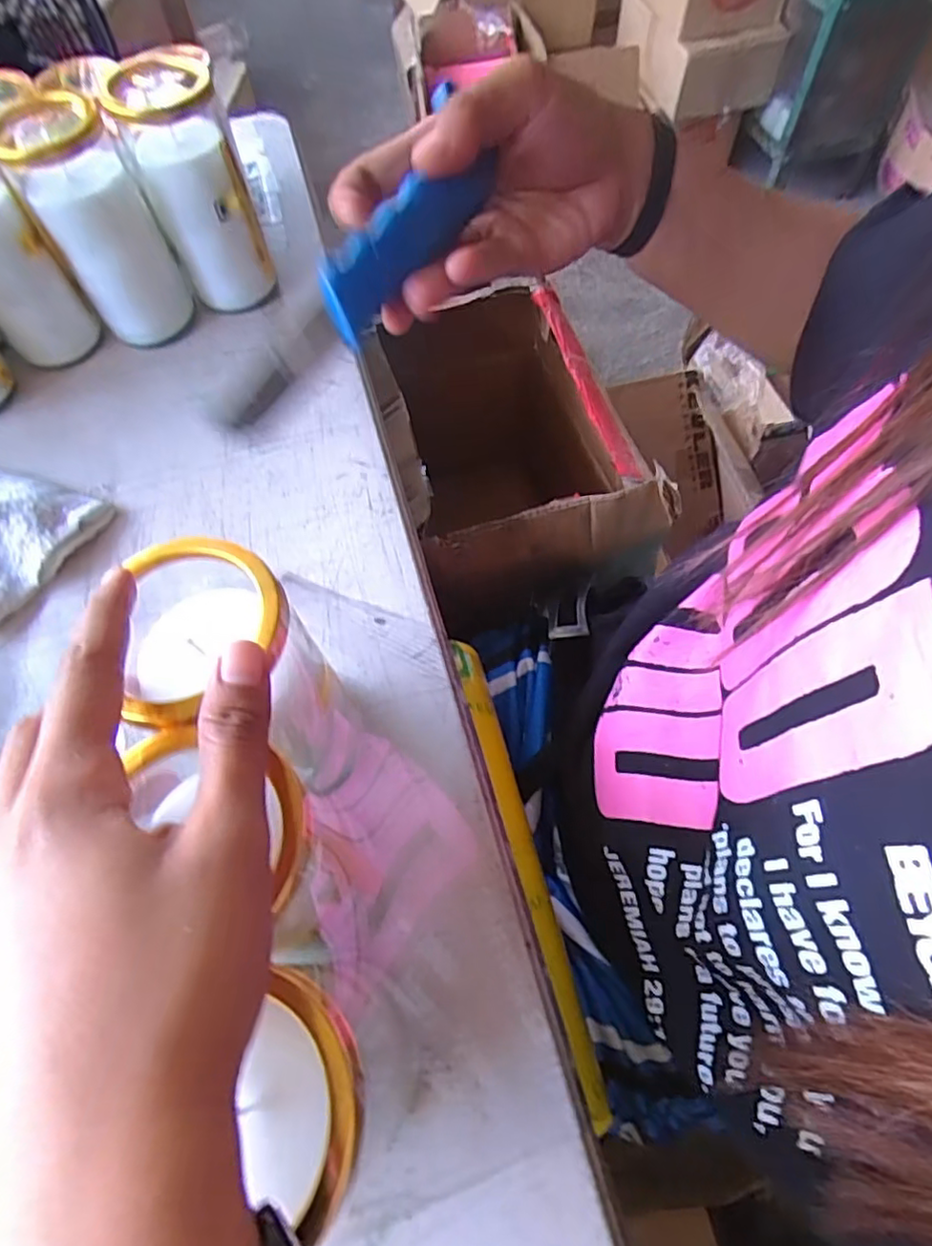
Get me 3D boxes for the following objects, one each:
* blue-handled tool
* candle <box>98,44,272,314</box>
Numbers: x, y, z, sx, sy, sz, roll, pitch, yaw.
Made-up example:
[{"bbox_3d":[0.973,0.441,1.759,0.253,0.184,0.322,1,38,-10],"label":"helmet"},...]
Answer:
[{"bbox_3d":[-0.040,-0.134,0.238,0.023,0.022,0.155,33,75,14],"label":"blue-handled tool"},{"bbox_3d":[-0.198,-0.316,0.454,0.071,0.139,0.086,-22,64,-10],"label":"candle"}]

